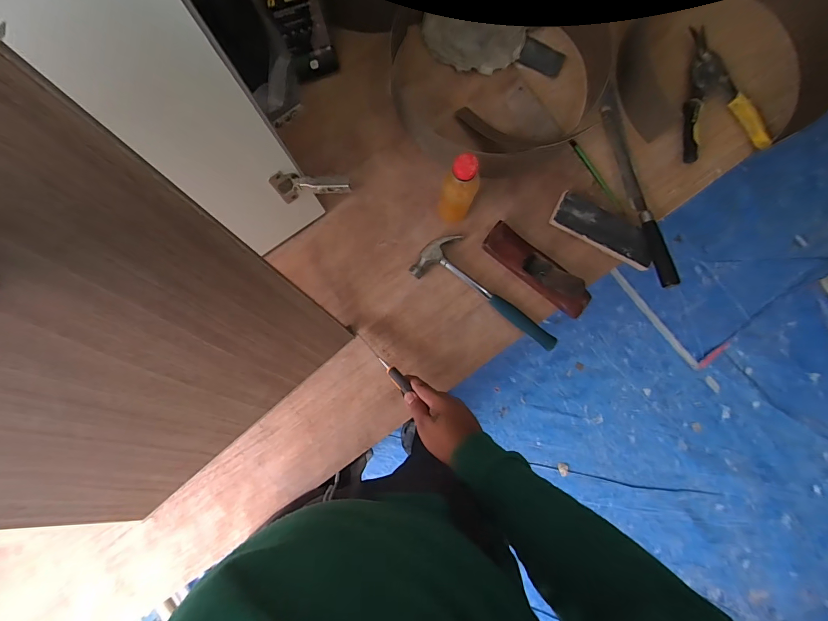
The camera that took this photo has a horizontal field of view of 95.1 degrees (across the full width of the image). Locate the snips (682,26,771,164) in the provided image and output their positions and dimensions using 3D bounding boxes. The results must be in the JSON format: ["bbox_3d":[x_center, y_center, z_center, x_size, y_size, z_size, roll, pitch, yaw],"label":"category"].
[{"bbox_3d":[0.515,-0.383,0.659,0.139,0.035,0.240,-10,88,-2],"label":"snips"}]

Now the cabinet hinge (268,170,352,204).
[{"bbox_3d":[-0.138,-0.173,0.526,0.104,0.055,0.028,3,84,9],"label":"cabinet hinge"}]

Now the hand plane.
[{"bbox_3d":[0.199,-0.065,0.604,0.195,0.056,0.056,38,87,0],"label":"hand plane"}]

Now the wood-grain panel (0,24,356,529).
[{"bbox_3d":[-0.329,0.087,0.406,0.438,0.461,0.022,-41,59,-2],"label":"wood-grain panel"}]

